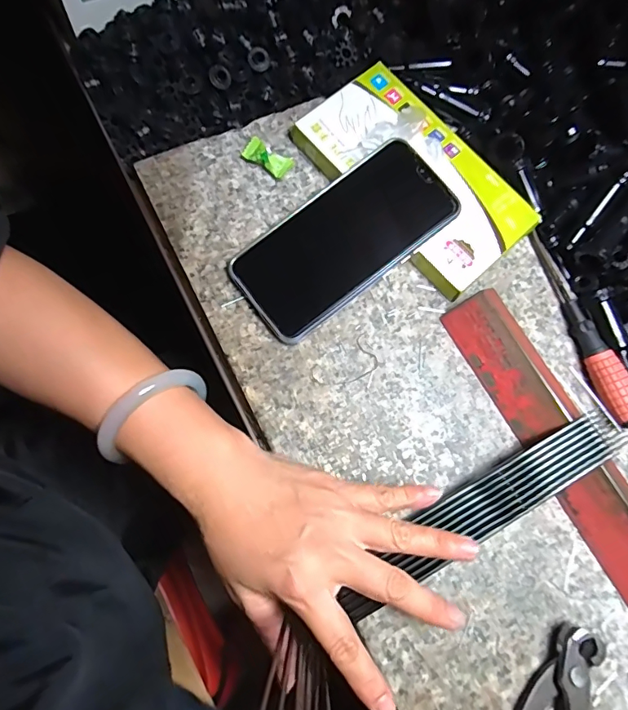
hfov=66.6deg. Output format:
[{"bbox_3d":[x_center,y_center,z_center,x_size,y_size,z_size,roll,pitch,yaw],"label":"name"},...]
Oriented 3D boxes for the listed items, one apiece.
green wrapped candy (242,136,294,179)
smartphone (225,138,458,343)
[{"bbox_3d":[-0.035,-0.151,0.363,0.037,0.011,0.021,30,74,3],"label":"green wrapped candy"},{"bbox_3d":[0.021,-0.081,0.335,0.157,0.007,0.075,-37,79,-3],"label":"smartphone"}]

